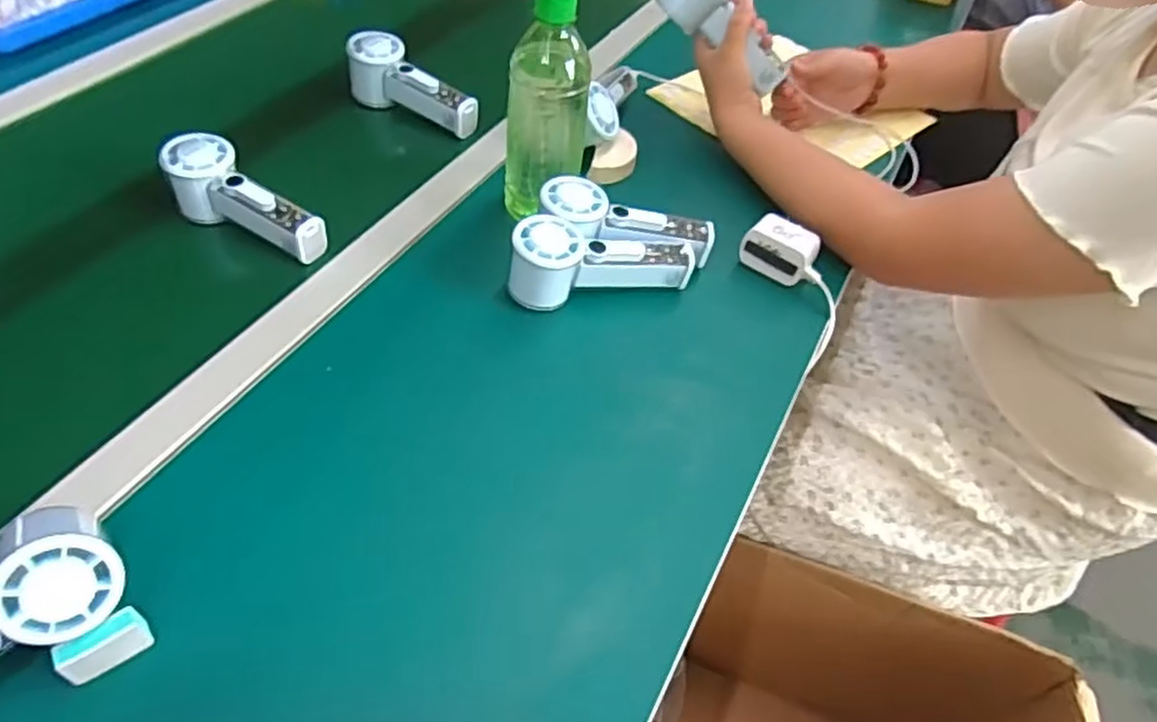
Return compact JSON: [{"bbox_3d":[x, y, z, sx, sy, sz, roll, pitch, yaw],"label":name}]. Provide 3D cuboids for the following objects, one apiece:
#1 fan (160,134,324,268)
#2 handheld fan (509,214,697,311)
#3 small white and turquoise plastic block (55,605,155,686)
[{"bbox_3d":[-0.288,-0.137,0.624,0.148,0.056,0.053,31,53,20],"label":"fan"},{"bbox_3d":[0.019,-0.087,0.609,0.154,0.058,0.050,-10,51,-13],"label":"handheld fan"},{"bbox_3d":[-0.258,0.156,0.398,0.042,0.024,0.016,-29,57,-27],"label":"small white and turquoise plastic block"}]

